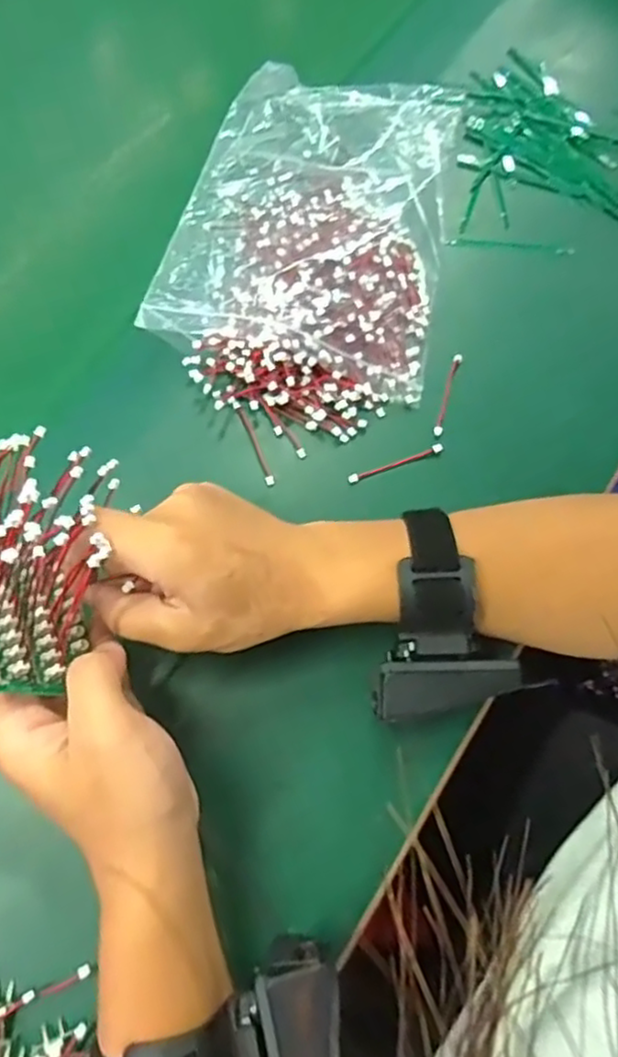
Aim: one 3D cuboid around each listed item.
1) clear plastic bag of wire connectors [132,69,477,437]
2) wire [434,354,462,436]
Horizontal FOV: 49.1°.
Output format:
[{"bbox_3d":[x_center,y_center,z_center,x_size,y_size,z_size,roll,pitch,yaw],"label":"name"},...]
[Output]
[{"bbox_3d":[0.004,-0.193,0.435,0.162,0.030,0.264,11,71,5],"label":"clear plastic bag of wire connectors"},{"bbox_3d":[0.084,-0.081,0.409,0.005,0.009,0.056,16,72,6],"label":"wire"}]

